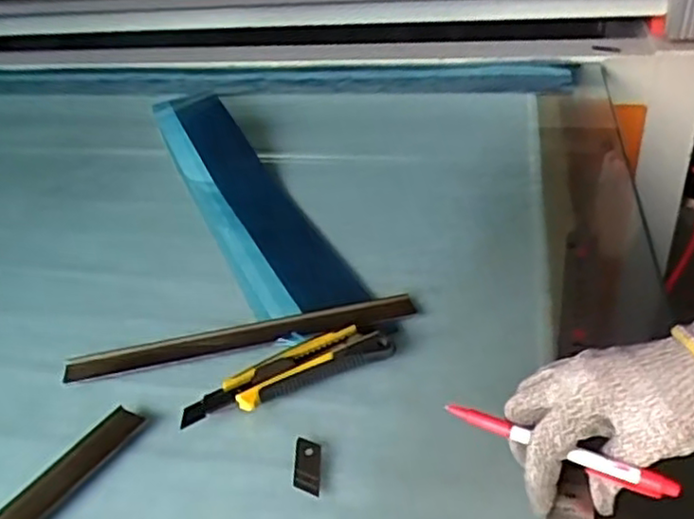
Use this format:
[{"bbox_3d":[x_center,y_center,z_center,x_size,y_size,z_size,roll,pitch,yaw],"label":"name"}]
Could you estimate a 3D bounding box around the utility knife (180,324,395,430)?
[{"bbox_3d":[-0.047,0.090,0.544,0.166,0.020,0.037,-19,35,-17],"label":"utility knife"}]

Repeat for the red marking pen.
[{"bbox_3d":[0.126,0.114,0.419,0.138,0.014,0.009,16,39,26],"label":"red marking pen"}]

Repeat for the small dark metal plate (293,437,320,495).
[{"bbox_3d":[-0.028,0.144,0.482,0.018,0.005,0.046,2,34,-1],"label":"small dark metal plate"}]

